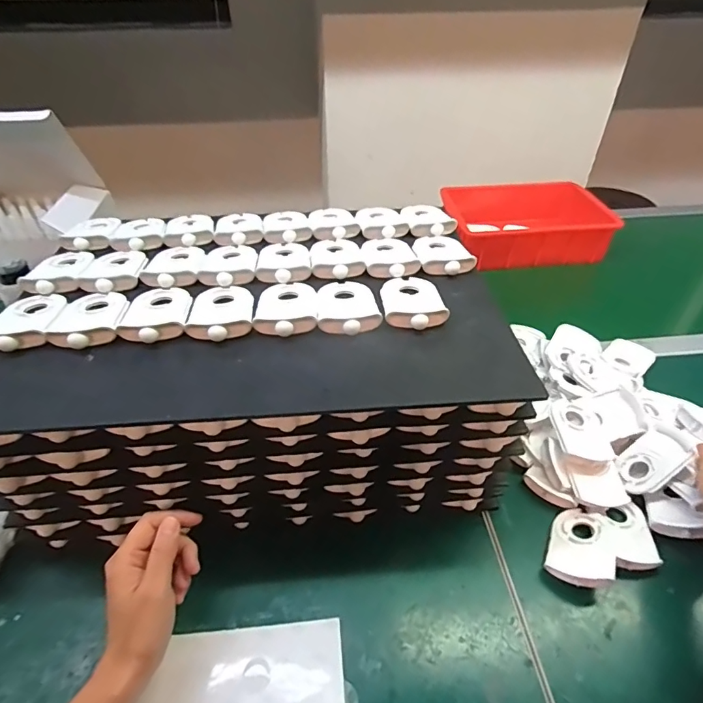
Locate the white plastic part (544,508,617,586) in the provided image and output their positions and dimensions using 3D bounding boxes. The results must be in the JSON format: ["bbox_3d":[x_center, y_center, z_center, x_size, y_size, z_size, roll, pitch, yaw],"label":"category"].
[{"bbox_3d":[0.233,0.196,0.466,0.059,0.015,0.081,3,34,31],"label":"white plastic part"}]

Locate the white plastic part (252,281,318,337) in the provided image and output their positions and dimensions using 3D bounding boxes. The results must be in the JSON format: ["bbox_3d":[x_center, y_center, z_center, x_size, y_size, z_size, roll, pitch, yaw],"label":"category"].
[{"bbox_3d":[-0.064,-0.047,0.452,0.058,0.015,0.089,-3,41,-3],"label":"white plastic part"}]

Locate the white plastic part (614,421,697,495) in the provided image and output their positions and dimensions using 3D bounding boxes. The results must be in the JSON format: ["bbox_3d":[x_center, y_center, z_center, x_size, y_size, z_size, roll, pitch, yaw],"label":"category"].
[{"bbox_3d":[0.332,0.117,0.512,0.085,0.015,0.058,-45,23,9],"label":"white plastic part"}]

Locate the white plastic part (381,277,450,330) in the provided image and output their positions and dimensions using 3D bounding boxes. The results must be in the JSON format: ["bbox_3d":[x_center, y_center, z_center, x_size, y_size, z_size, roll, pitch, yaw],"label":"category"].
[{"bbox_3d":[0.061,-0.052,0.459,0.059,0.017,0.087,-2,41,-1],"label":"white plastic part"}]

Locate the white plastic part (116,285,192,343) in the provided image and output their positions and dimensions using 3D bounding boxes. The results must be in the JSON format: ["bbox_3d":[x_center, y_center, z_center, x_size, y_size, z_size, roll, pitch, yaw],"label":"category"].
[{"bbox_3d":[-0.187,-0.043,0.445,0.056,0.013,0.091,-6,41,-6],"label":"white plastic part"}]

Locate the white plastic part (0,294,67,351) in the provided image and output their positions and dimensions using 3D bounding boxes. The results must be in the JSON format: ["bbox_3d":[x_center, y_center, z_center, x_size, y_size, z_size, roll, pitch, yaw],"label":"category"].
[{"bbox_3d":[-0.311,-0.033,0.436,0.059,0.016,0.089,-8,42,-8],"label":"white plastic part"}]

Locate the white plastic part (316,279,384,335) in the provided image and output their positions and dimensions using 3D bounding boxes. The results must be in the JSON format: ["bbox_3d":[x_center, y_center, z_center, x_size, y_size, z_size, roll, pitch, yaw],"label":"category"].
[{"bbox_3d":[-0.004,-0.050,0.452,0.058,0.013,0.090,-4,41,-4],"label":"white plastic part"}]

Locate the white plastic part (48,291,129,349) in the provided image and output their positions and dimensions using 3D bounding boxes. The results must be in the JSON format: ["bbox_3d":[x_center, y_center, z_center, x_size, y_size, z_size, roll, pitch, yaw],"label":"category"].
[{"bbox_3d":[-0.247,-0.036,0.435,0.059,0.014,0.089,-6,41,-6],"label":"white plastic part"}]

